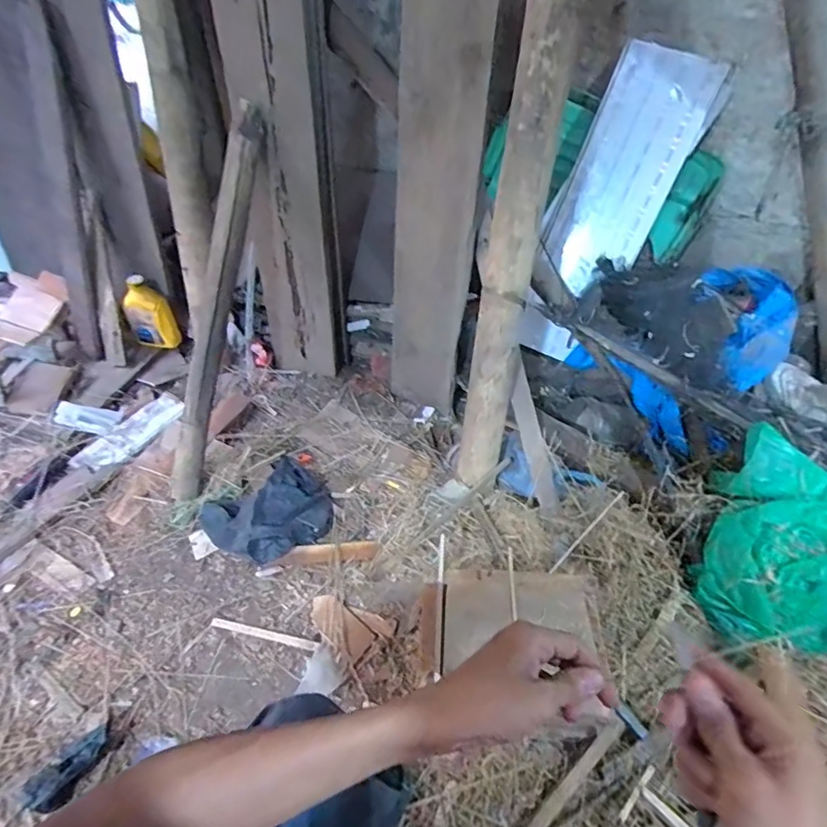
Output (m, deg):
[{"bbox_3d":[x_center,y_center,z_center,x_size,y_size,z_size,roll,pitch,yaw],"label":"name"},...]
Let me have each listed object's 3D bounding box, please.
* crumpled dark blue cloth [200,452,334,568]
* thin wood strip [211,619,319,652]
[{"bbox_3d":[-0.286,0.197,1.029,0.236,0.058,0.218,-32,53,-28],"label":"crumpled dark blue cloth"},{"bbox_3d":[-0.262,0.389,0.897,0.195,0.008,0.017,8,45,9],"label":"thin wood strip"}]

